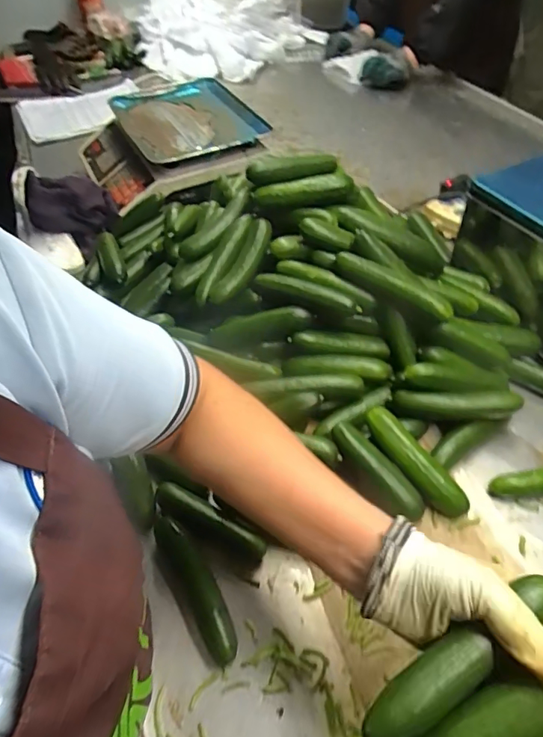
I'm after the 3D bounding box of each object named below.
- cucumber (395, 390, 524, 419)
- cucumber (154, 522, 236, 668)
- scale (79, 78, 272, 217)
[{"bbox_3d":[0.207,0.039,0.539,0.132,0.026,0.024,4,49,8],"label":"cucumber"},{"bbox_3d":[-0.071,0.201,0.452,0.033,0.038,0.145,-27,52,-18],"label":"cucumber"},{"bbox_3d":[-0.192,-0.430,0.933,0.319,0.083,0.332,-21,51,-14],"label":"scale"}]

